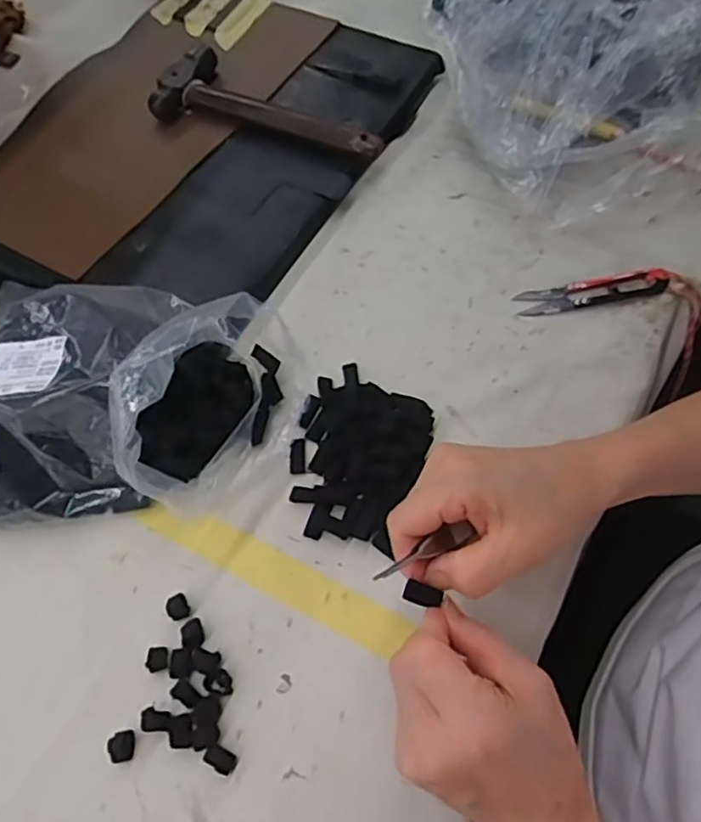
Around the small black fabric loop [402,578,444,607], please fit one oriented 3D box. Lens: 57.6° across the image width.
[{"bbox_3d":[0.034,0.086,0.300,0.021,0.005,0.008,18,62,-17],"label":"small black fabric loop"}]

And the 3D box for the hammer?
[{"bbox_3d":[-0.060,-0.249,0.522,0.194,0.034,0.077,18,65,11],"label":"hammer"}]

